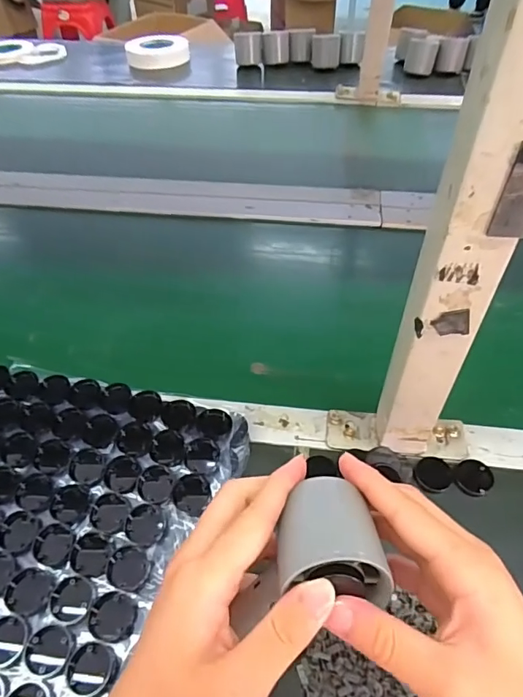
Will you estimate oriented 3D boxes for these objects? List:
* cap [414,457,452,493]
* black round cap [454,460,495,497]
[{"bbox_3d":[0.146,0.107,0.404,0.029,0.009,0.028,-1,49,1],"label":"cap"},{"bbox_3d":[0.178,0.108,0.399,0.030,0.007,0.028,-1,49,1],"label":"black round cap"}]

